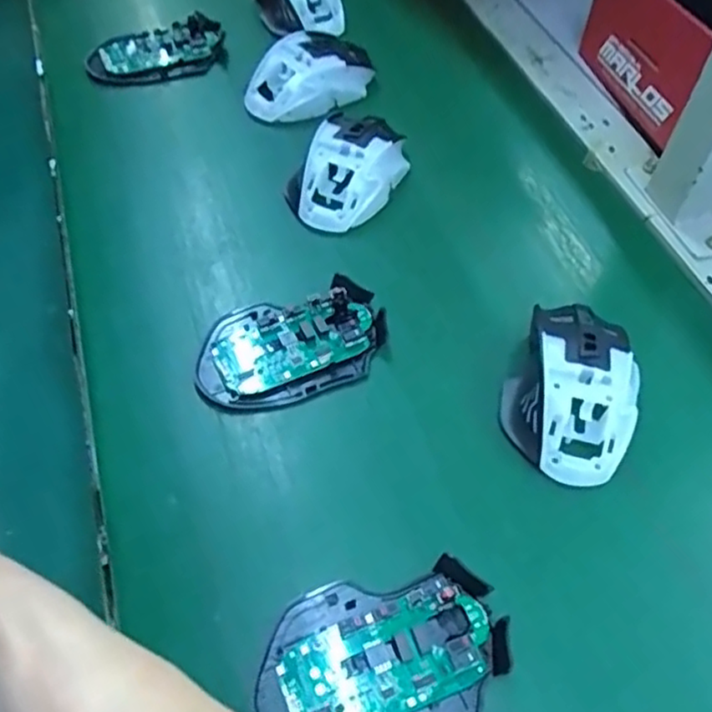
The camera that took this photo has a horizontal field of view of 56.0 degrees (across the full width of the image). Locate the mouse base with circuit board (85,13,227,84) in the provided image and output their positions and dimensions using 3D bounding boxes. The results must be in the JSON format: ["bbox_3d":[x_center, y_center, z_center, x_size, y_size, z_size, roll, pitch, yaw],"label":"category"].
[{"bbox_3d":[-0.168,-0.258,0.567,0.112,0.028,0.054,-10,56,-10],"label":"mouse base with circuit board"}]

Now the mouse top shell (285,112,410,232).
[{"bbox_3d":[-0.003,-0.139,0.483,0.069,0.034,0.109,32,60,18],"label":"mouse top shell"}]

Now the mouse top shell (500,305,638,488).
[{"bbox_3d":[0.126,0.015,0.383,0.073,0.036,0.110,15,56,8],"label":"mouse top shell"}]

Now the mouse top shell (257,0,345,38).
[{"bbox_3d":[-0.052,-0.322,0.603,0.078,0.033,0.076,-5,56,-6],"label":"mouse top shell"}]

